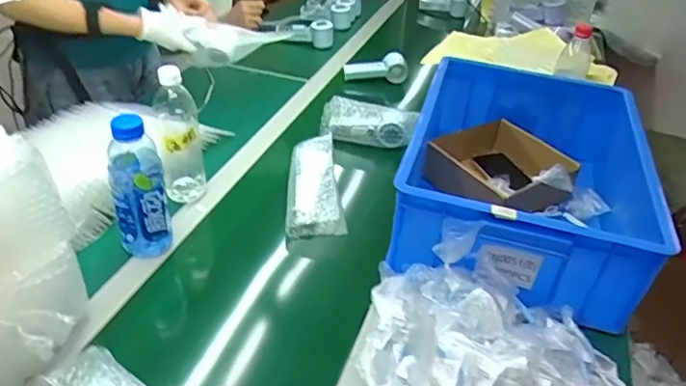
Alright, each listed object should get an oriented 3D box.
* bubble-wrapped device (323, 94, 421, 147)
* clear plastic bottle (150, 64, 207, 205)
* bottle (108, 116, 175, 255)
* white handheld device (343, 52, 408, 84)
[{"bbox_3d":[0.053,-0.139,1.097,0.191,0.090,0.048,7,36,3],"label":"bubble-wrapped device"},{"bbox_3d":[-0.263,-0.094,0.865,0.069,0.226,0.070,-7,38,-16],"label":"clear plastic bottle"},{"bbox_3d":[-0.284,-0.011,0.752,0.069,0.213,0.061,-11,39,-20],"label":"bottle"},{"bbox_3d":[0.082,-0.313,1.345,0.158,0.063,0.062,3,36,-2],"label":"white handheld device"}]

